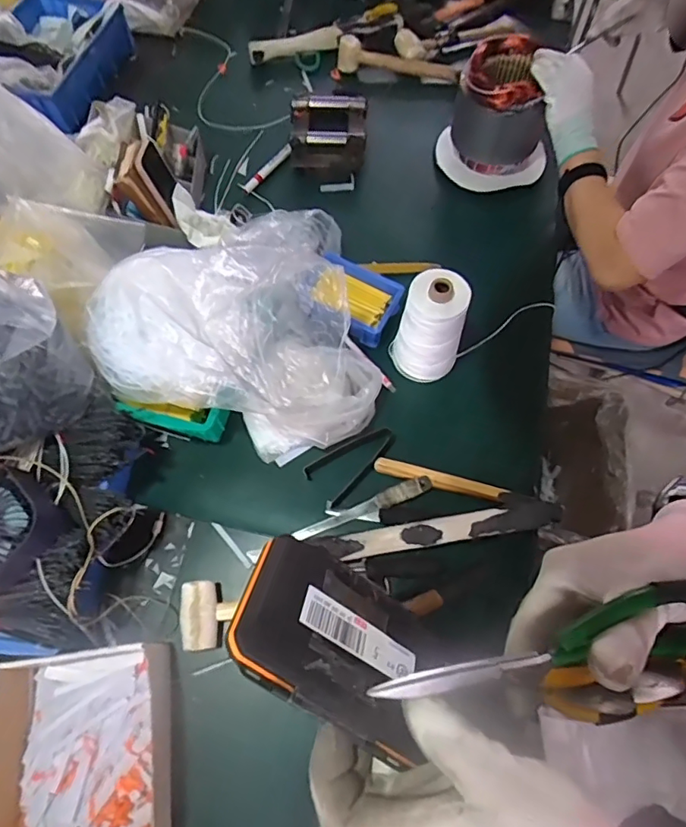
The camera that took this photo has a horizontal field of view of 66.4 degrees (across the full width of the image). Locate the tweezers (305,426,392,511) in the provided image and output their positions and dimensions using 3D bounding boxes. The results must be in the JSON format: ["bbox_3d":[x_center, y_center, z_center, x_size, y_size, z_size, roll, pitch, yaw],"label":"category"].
[{"bbox_3d":[0.015,0.064,0.733,0.131,0.022,0.069,-37,72,-15],"label":"tweezers"}]

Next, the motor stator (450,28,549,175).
[{"bbox_3d":[0.262,-0.505,0.889,0.144,0.168,0.155,21,68,9],"label":"motor stator"}]

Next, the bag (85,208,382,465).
[{"bbox_3d":[-0.134,-0.105,0.680,0.369,0.249,0.220,17,68,7],"label":"bag"}]

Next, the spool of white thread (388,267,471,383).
[{"bbox_3d":[0.124,-0.118,0.739,0.074,0.175,0.073,0,65,0],"label":"spool of white thread"}]

